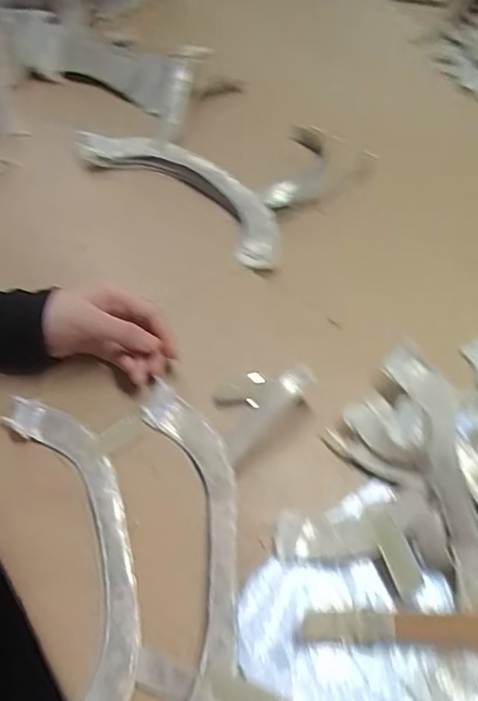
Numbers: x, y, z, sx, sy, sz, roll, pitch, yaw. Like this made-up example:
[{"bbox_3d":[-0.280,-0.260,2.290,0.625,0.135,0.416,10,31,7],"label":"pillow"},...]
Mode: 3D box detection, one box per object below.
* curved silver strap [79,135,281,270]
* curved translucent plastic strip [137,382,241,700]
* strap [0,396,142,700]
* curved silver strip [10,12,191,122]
[{"bbox_3d":[-0.054,-0.163,0.589,0.271,0.037,0.072,36,62,24],"label":"curved silver strap"},{"bbox_3d":[-0.032,0.135,0.363,0.065,0.024,0.259,-4,52,-1],"label":"curved translucent plastic strip"},{"bbox_3d":[-0.110,0.134,0.371,0.077,0.013,0.247,-12,55,-7],"label":"strap"},{"bbox_3d":[-0.170,-0.350,0.698,0.271,0.052,0.078,26,59,19],"label":"curved silver strip"}]

